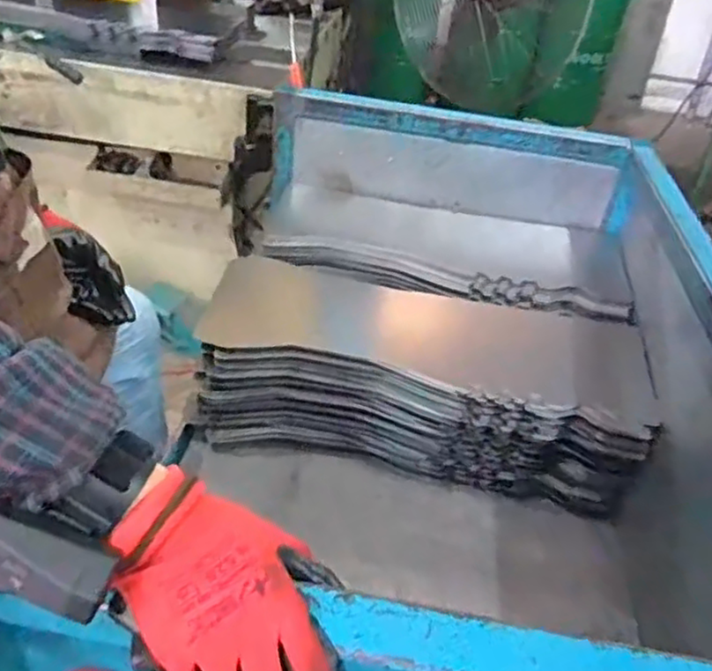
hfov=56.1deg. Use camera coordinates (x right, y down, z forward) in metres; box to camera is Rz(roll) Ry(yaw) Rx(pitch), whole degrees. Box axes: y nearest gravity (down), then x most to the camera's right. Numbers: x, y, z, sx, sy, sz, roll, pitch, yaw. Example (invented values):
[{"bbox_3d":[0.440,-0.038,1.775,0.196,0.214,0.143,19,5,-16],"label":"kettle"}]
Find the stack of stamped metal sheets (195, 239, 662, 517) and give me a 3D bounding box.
[{"bbox_3d":[0.103,0.049,1.028,0.617,0.180,0.300,11,36,5],"label":"stack of stamped metal sheets"}]

